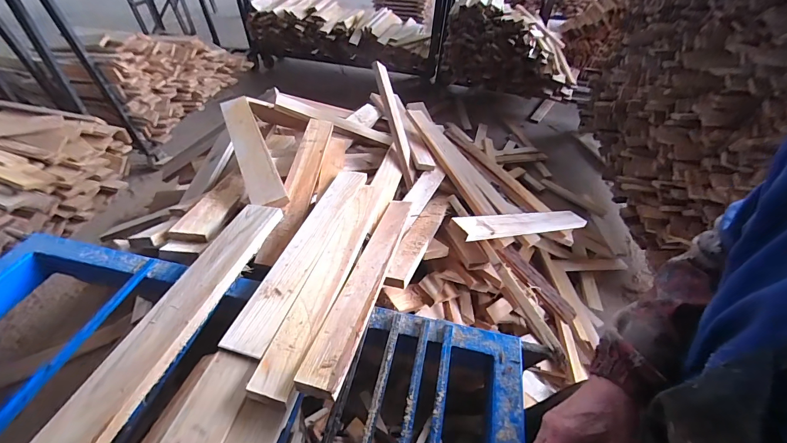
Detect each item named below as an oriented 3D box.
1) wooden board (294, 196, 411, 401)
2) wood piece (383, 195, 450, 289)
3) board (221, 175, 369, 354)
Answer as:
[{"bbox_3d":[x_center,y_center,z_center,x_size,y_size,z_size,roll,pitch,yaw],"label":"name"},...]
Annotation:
[{"bbox_3d":[-0.041,0.084,0.608,0.058,0.018,0.497,11,32,8],"label":"wooden board"},{"bbox_3d":[0.066,0.023,0.795,0.060,0.020,0.437,17,30,13],"label":"wood piece"},{"bbox_3d":[-0.151,0.022,0.634,0.064,0.032,0.490,12,46,8],"label":"board"}]

